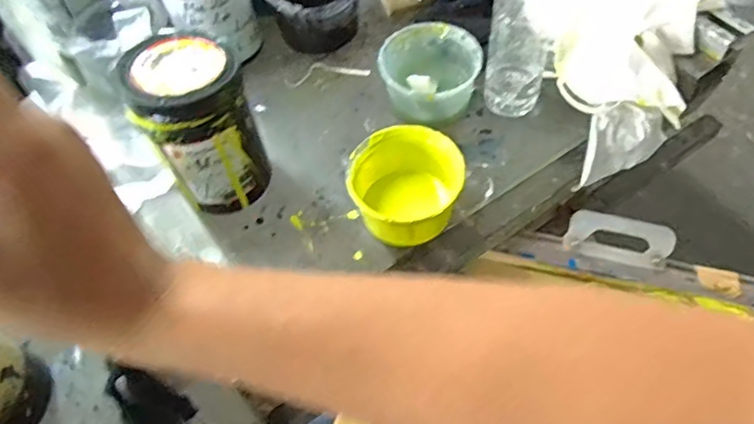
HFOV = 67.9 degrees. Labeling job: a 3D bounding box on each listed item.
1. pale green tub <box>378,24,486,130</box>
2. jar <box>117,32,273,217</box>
[{"bbox_3d":[0.060,-0.163,0.662,0.112,0.060,0.112,0,58,0],"label":"pale green tub"},{"bbox_3d":[-0.174,-0.080,0.569,0.103,0.175,0.100,0,58,0],"label":"jar"}]

